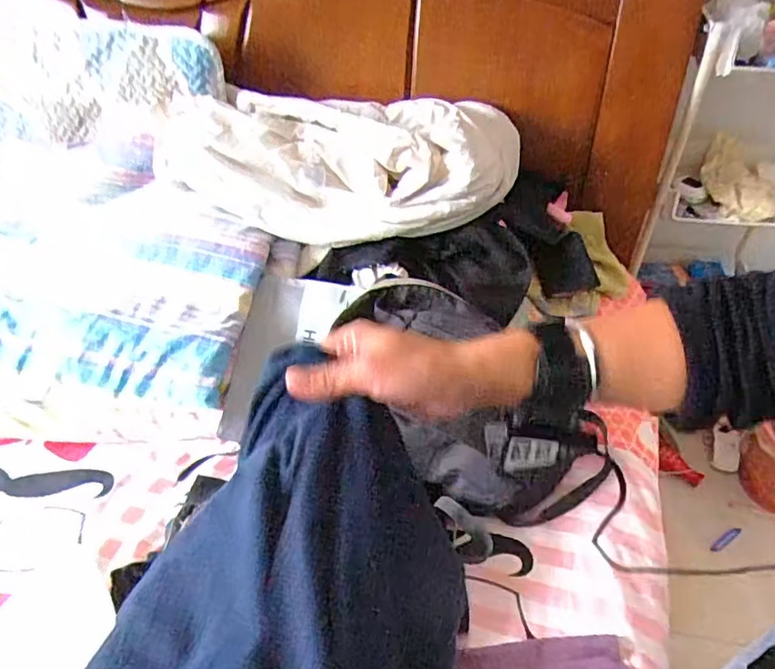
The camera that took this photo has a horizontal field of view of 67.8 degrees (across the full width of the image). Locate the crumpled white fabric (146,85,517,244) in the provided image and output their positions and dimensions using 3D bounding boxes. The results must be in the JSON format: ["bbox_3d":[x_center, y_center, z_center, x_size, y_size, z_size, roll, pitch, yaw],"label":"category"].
[{"bbox_3d":[-0.079,-0.285,0.940,0.580,0.153,0.217,1,45,4],"label":"crumpled white fabric"}]

